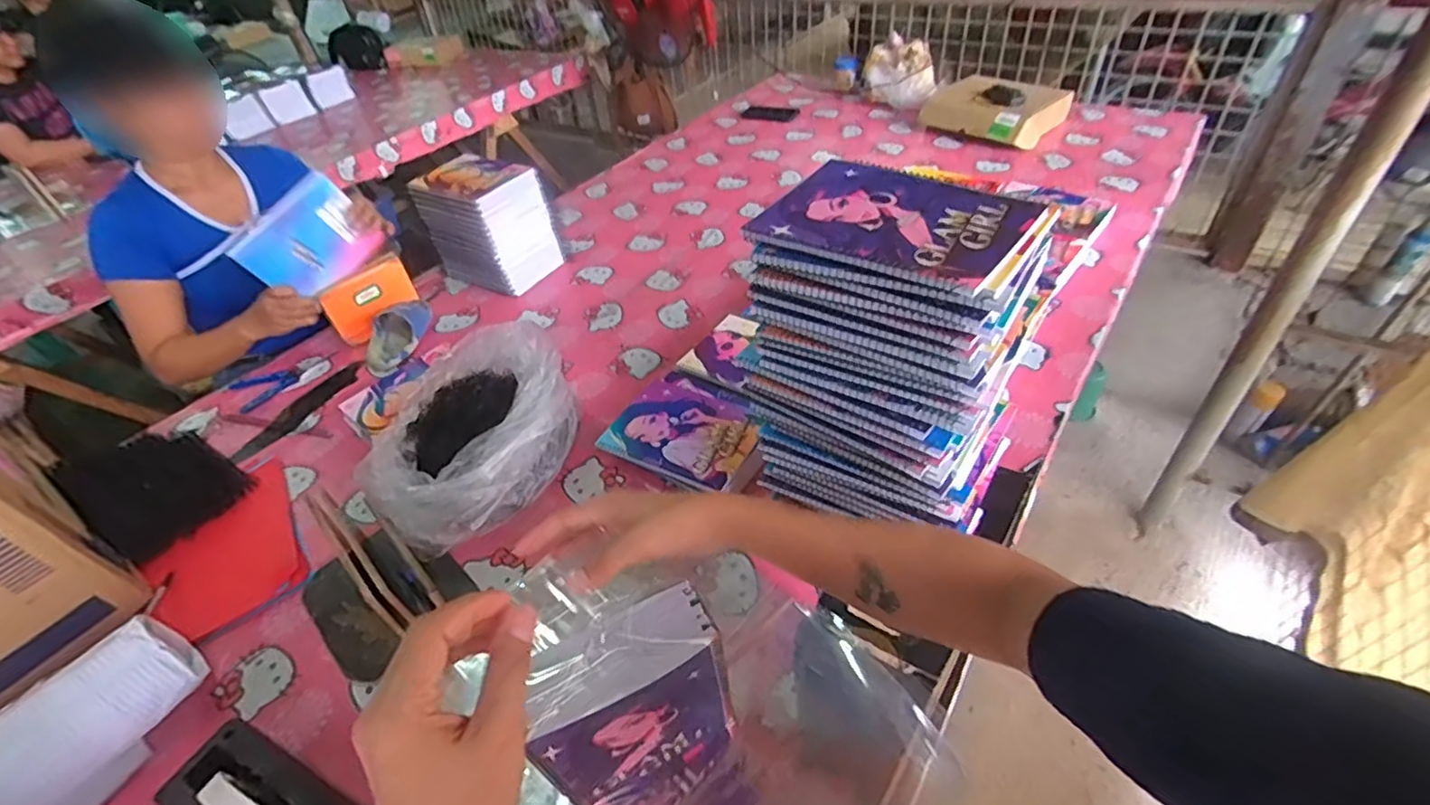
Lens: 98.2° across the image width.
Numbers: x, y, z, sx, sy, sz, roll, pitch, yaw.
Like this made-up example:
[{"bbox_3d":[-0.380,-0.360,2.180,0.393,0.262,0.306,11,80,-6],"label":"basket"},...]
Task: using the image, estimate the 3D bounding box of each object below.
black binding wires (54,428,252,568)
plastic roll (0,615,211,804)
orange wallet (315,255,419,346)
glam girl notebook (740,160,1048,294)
[{"bbox_3d":[-0.802,0.107,0.889,0.261,0.054,0.168,21,50,28],"label":"black binding wires"},{"bbox_3d":[-0.626,0.344,0.573,0.088,0.098,0.279,18,48,25],"label":"plastic roll"},{"bbox_3d":[-0.633,-0.190,1.149,0.015,0.104,0.156,13,46,43],"label":"orange wallet"},{"bbox_3d":[0.138,-0.148,0.492,0.190,0.010,0.141,26,52,31],"label":"glam girl notebook"}]

